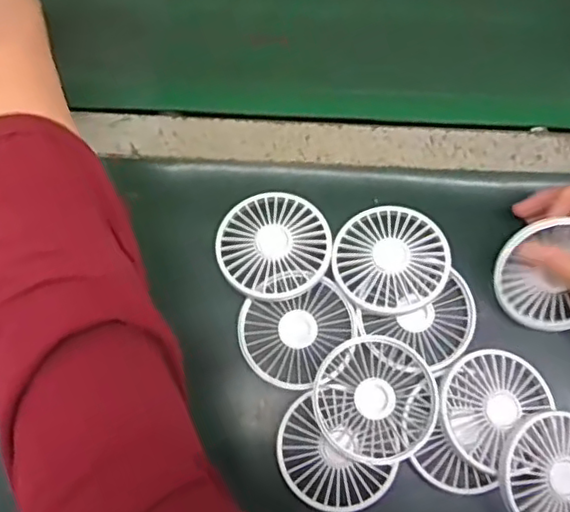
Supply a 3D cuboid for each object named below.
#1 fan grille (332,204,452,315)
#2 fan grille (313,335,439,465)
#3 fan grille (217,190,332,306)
[{"bbox_3d":[0.081,0.002,0.472,0.085,0.020,0.084,0,74,-1],"label":"fan grille"},{"bbox_3d":[0.066,0.104,0.450,0.087,0.016,0.087,0,74,-1],"label":"fan grille"},{"bbox_3d":[-0.009,-0.008,0.476,0.085,0.019,0.086,0,74,-1],"label":"fan grille"}]

